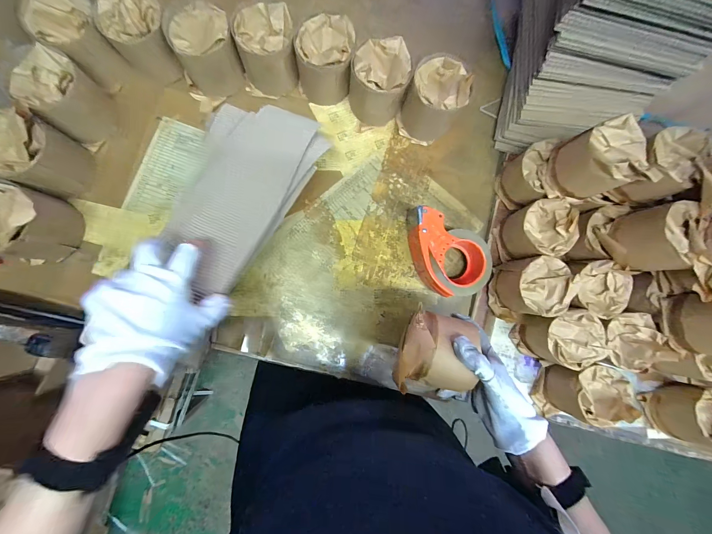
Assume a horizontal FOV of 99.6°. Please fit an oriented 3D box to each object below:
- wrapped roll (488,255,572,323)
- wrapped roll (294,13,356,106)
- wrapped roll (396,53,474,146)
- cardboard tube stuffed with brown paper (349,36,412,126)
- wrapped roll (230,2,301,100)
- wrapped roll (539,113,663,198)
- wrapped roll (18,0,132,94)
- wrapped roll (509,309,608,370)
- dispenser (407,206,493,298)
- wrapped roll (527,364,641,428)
[{"bbox_3d":[0.295,0.040,0.514,0.095,0.085,0.110,10,85,-3],"label":"wrapped roll"},{"bbox_3d":[-0.052,-0.351,0.512,0.092,0.101,0.091,0,85,-4],"label":"wrapped roll"},{"bbox_3d":[0.135,-0.289,0.526,0.095,0.116,0.106,27,84,-1],"label":"wrapped roll"},{"bbox_3d":[0.038,-0.311,0.513,0.095,0.103,0.104,7,85,-3],"label":"cardboard tube stuffed with brown paper"},{"bbox_3d":[-0.149,-0.365,0.511,0.092,0.091,0.106,-2,85,-4],"label":"wrapped roll"},{"bbox_3d":[0.363,-0.159,0.458,0.105,0.103,0.094,-1,85,-5],"label":"wrapped roll"},{"bbox_3d":[-0.435,-0.365,0.480,0.096,0.101,0.090,0,85,-4],"label":"wrapped roll"},{"bbox_3d":[0.347,0.117,0.516,0.108,0.093,0.092,10,85,-3],"label":"wrapped roll"},{"bbox_3d":[0.151,-0.017,0.518,0.166,0.061,0.116,28,84,-1],"label":"dispenser"},{"bbox_3d":[0.376,0.212,0.502,0.095,0.109,0.101,0,85,-4],"label":"wrapped roll"}]

